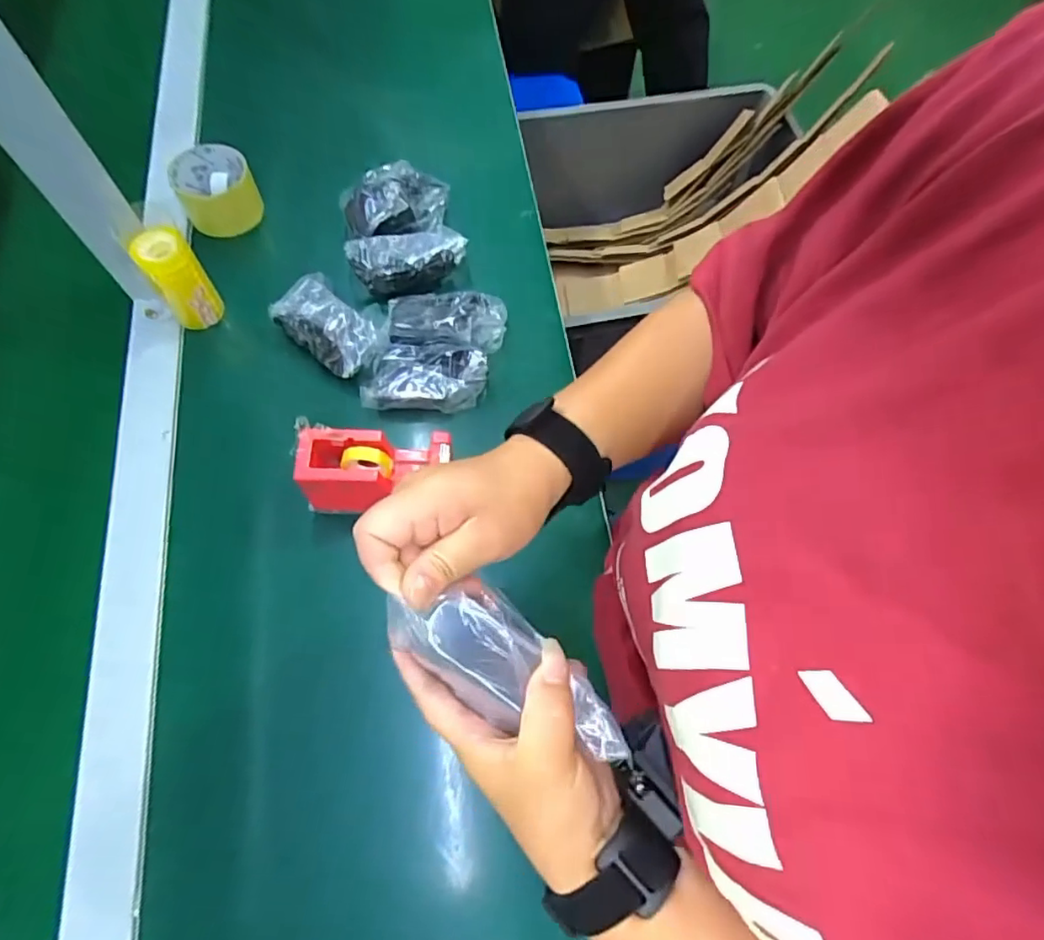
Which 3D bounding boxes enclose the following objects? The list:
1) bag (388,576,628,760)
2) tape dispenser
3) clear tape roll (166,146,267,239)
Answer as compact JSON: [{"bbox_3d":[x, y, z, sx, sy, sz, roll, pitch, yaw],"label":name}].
[{"bbox_3d":[-0.004,0.090,0.277,0.122,0.018,0.047,33,69,-2],"label":"bag"},{"bbox_3d":[-0.127,0.002,0.518,0.128,0.067,0.057,-1,67,-3],"label":"tape dispenser"},{"bbox_3d":[-0.350,-0.322,0.676,0.082,0.057,0.081,1,67,-2],"label":"clear tape roll"}]

